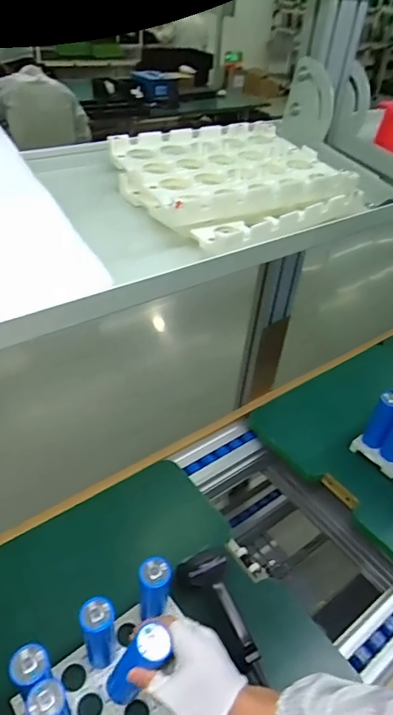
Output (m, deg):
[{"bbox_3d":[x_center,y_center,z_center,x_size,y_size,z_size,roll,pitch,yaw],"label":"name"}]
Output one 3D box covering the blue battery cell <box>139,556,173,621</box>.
[{"bbox_3d":[-0.058,0.329,0.657,0.043,0.129,0.047,6,39,0],"label":"blue battery cell"}]

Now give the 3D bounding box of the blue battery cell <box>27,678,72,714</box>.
[{"bbox_3d":[-0.163,0.411,0.544,0.039,0.132,0.038,4,39,-3],"label":"blue battery cell"}]

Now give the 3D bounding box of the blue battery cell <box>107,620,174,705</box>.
[{"bbox_3d":[-0.072,0.351,0.545,0.036,0.140,0.039,15,37,-17],"label":"blue battery cell"}]

